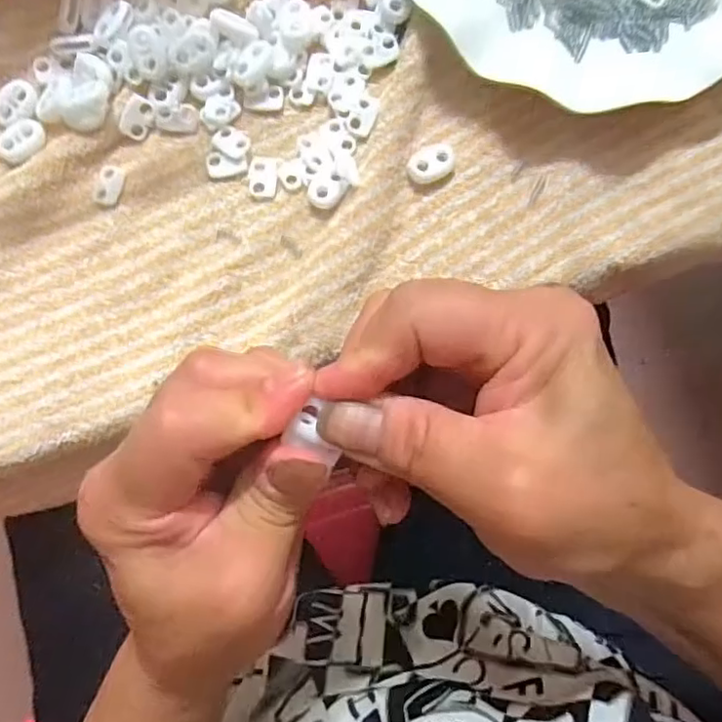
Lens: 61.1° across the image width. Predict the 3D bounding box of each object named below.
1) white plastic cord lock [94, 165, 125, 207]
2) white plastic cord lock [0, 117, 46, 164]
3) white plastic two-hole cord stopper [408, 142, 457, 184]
[{"bbox_3d":[-0.116,-0.081,0.282,0.011,0.004,0.018,18,83,0],"label":"white plastic cord lock"},{"bbox_3d":[-0.156,-0.101,0.281,0.022,0.004,0.017,-42,86,-6],"label":"white plastic cord lock"},{"bbox_3d":[0.033,-0.092,0.283,0.024,0.006,0.016,-36,86,-5],"label":"white plastic two-hole cord stopper"}]

